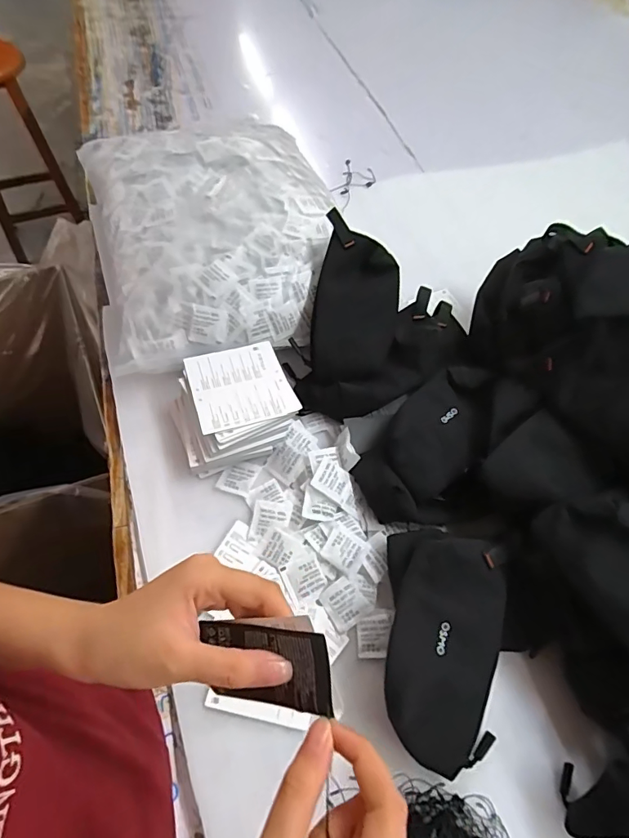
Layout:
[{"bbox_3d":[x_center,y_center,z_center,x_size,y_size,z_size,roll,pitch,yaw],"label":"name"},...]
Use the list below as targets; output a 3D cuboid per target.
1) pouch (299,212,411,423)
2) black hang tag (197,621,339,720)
[{"bbox_3d":[0.047,-0.125,0.567,0.116,0.044,0.247,5,81,-2],"label":"pouch"},{"bbox_3d":[-0.027,0.134,0.252,0.081,0.005,0.041,-10,81,31],"label":"black hang tag"}]

